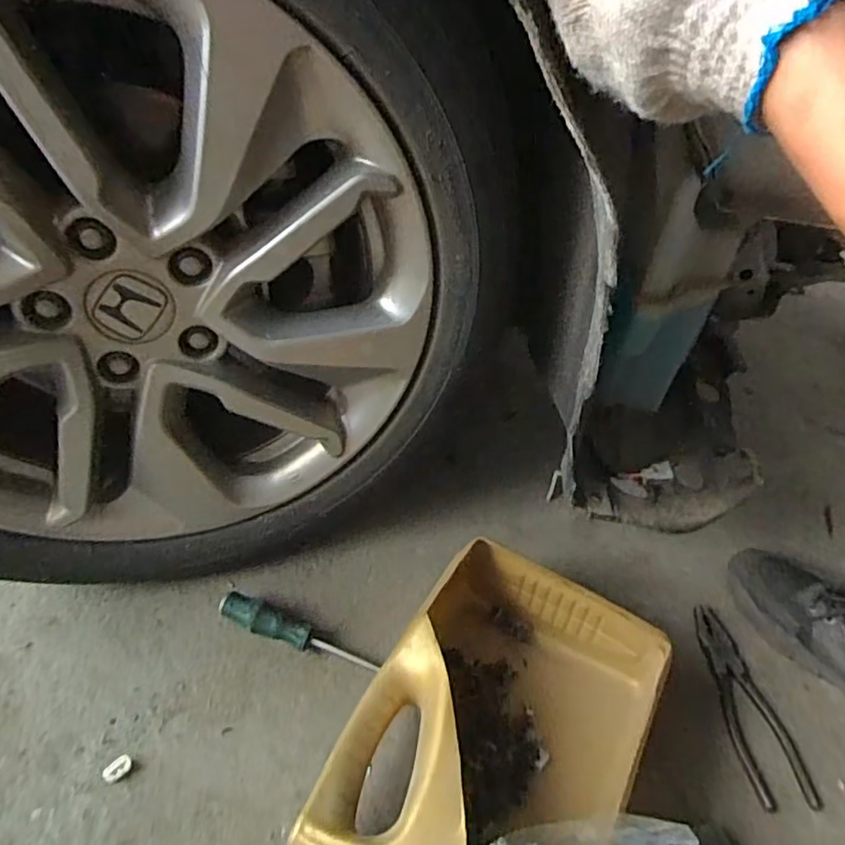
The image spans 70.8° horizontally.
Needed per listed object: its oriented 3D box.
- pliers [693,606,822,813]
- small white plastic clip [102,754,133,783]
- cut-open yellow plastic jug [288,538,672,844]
[{"bbox_3d":[0.309,0.266,0.577,0.058,0.010,0.188,-1,41,-7],"label":"pliers"},{"bbox_3d":[-0.255,0.290,0.498,0.015,0.006,0.022,31,47,28],"label":"small white plastic clip"},{"bbox_3d":[0.061,0.252,0.485,0.203,0.113,0.295,24,44,21],"label":"cut-open yellow plastic jug"}]

